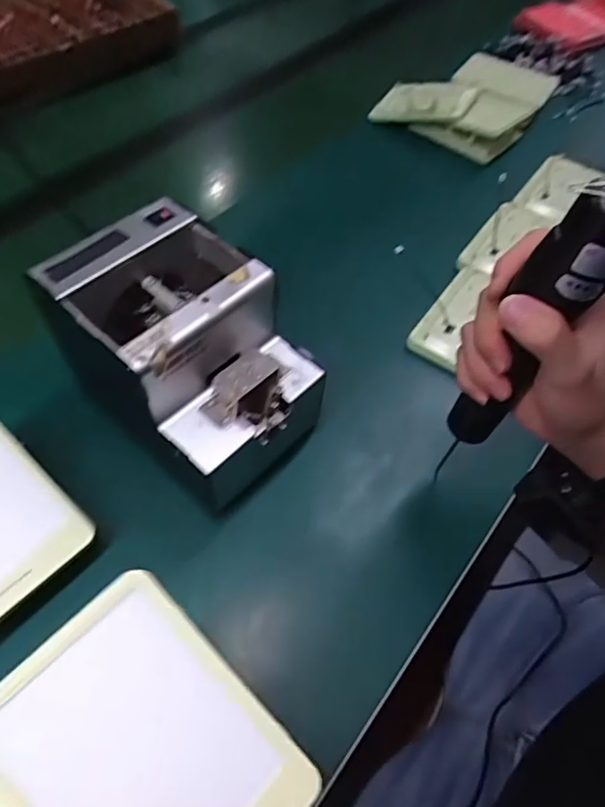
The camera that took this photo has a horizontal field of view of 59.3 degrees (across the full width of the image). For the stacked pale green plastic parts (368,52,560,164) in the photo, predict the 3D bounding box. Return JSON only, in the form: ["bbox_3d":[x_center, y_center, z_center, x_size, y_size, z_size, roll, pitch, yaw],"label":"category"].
[{"bbox_3d":[0.242,-0.453,0.771,0.196,0.053,0.223,29,60,17],"label":"stacked pale green plastic parts"}]

